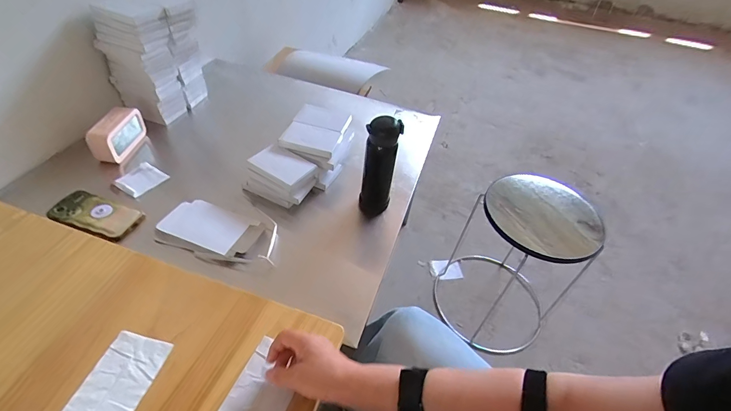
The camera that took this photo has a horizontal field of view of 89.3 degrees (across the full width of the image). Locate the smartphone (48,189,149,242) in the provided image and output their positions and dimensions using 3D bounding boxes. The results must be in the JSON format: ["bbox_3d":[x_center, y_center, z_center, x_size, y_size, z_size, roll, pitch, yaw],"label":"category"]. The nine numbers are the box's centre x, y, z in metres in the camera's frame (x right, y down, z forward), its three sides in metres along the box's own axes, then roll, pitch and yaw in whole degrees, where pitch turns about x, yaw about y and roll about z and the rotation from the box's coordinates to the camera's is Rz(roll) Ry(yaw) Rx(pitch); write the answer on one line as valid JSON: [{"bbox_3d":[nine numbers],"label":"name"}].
[{"bbox_3d":[-0.525,0.019,0.719,0.163,0.016,0.083,15,45,8],"label":"smartphone"}]

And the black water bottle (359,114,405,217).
[{"bbox_3d":[0.030,-0.085,0.781,0.068,0.231,0.064,10,44,2],"label":"black water bottle"}]

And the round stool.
[{"bbox_3d":[0.437,0.145,1.086,0.359,0.448,0.365,4,44,-4],"label":"round stool"}]

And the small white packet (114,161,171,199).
[{"bbox_3d":[-0.496,-0.059,0.817,0.072,0.021,0.091,21,46,13],"label":"small white packet"}]

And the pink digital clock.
[{"bbox_3d":[-0.579,-0.172,0.862,0.053,0.075,0.143,6,44,-2],"label":"pink digital clock"}]

